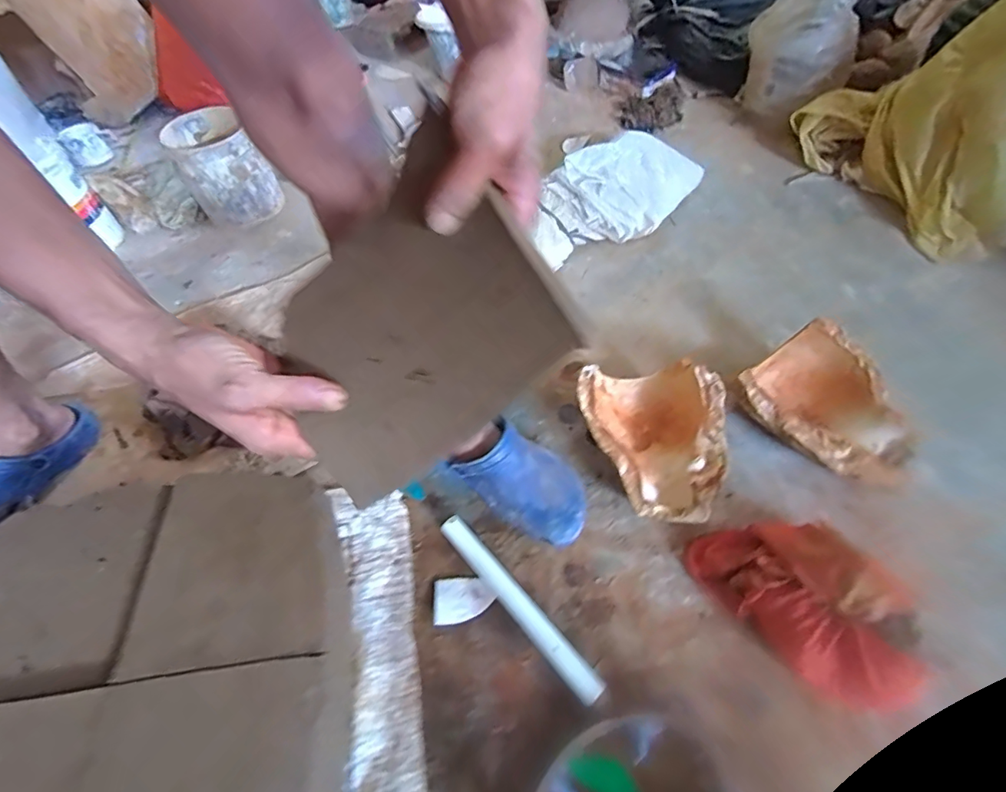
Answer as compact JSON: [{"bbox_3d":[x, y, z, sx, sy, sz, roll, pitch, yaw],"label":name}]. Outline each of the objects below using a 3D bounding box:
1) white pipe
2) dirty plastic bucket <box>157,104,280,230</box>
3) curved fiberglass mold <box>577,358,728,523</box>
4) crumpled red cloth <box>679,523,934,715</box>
[{"bbox_3d":[0.015,0.253,0.593,0.031,0.023,0.265,-37,60,-20],"label":"white pipe"},{"bbox_3d":[-0.603,-0.489,1.060,0.173,0.183,0.197,-36,60,-21],"label":"dirty plastic bucket"},{"bbox_3d":[0.203,0.059,0.676,0.193,0.087,0.228,1,55,5],"label":"curved fiberglass mold"},{"bbox_3d":[0.328,0.220,0.524,0.100,0.127,0.229,-34,59,-18],"label":"crumpled red cloth"}]

